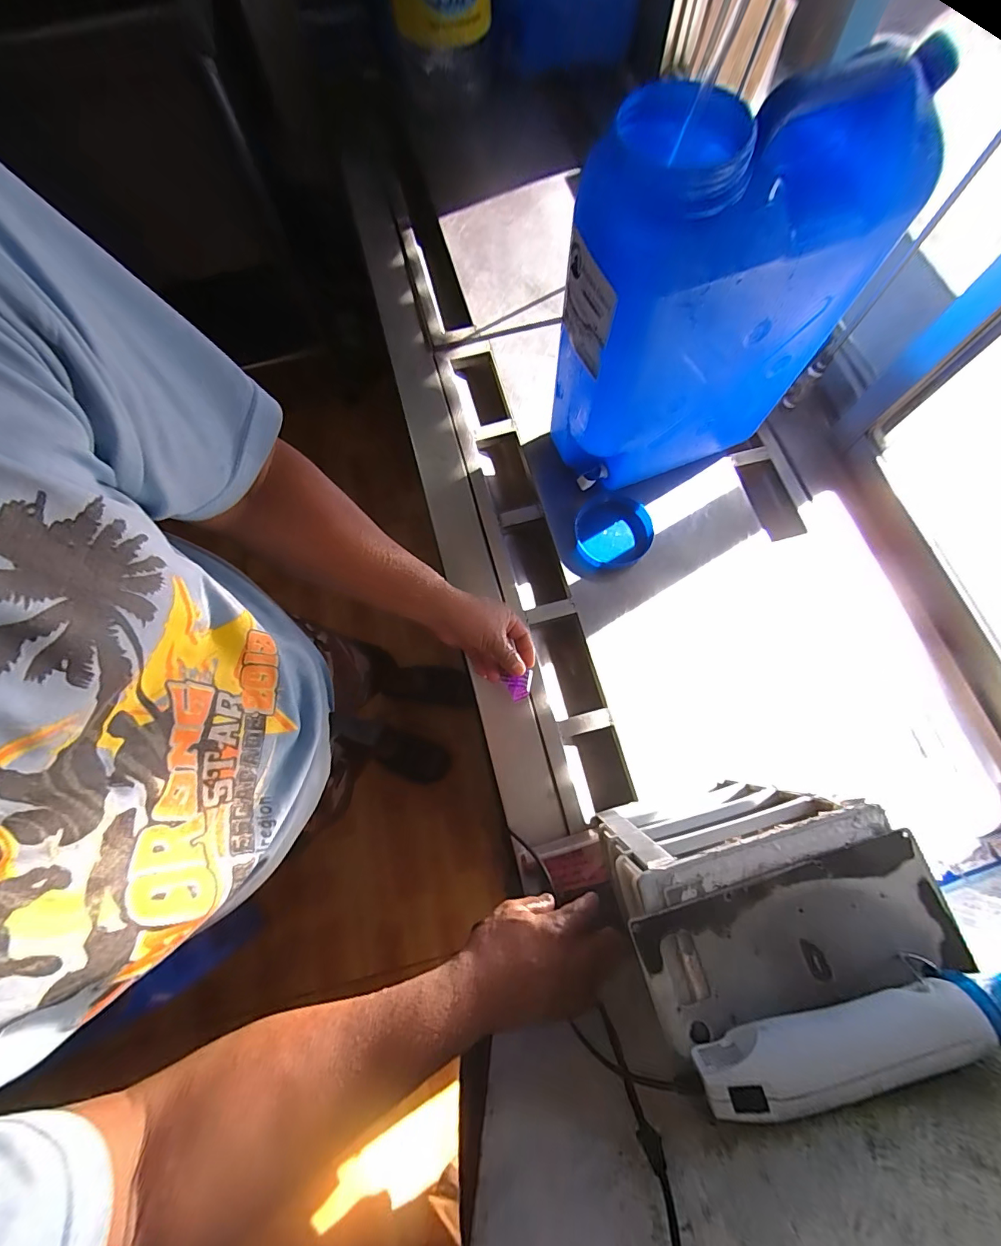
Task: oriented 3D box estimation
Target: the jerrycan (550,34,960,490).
[{"bbox_3d":[0.237,-0.368,0.554,0.305,0.397,0.164,-25,74,-6],"label":"jerrycan"}]

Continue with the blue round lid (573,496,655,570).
[{"bbox_3d":[0.184,-0.148,0.722,0.123,0.026,0.126,0,73,1],"label":"blue round lid"}]

